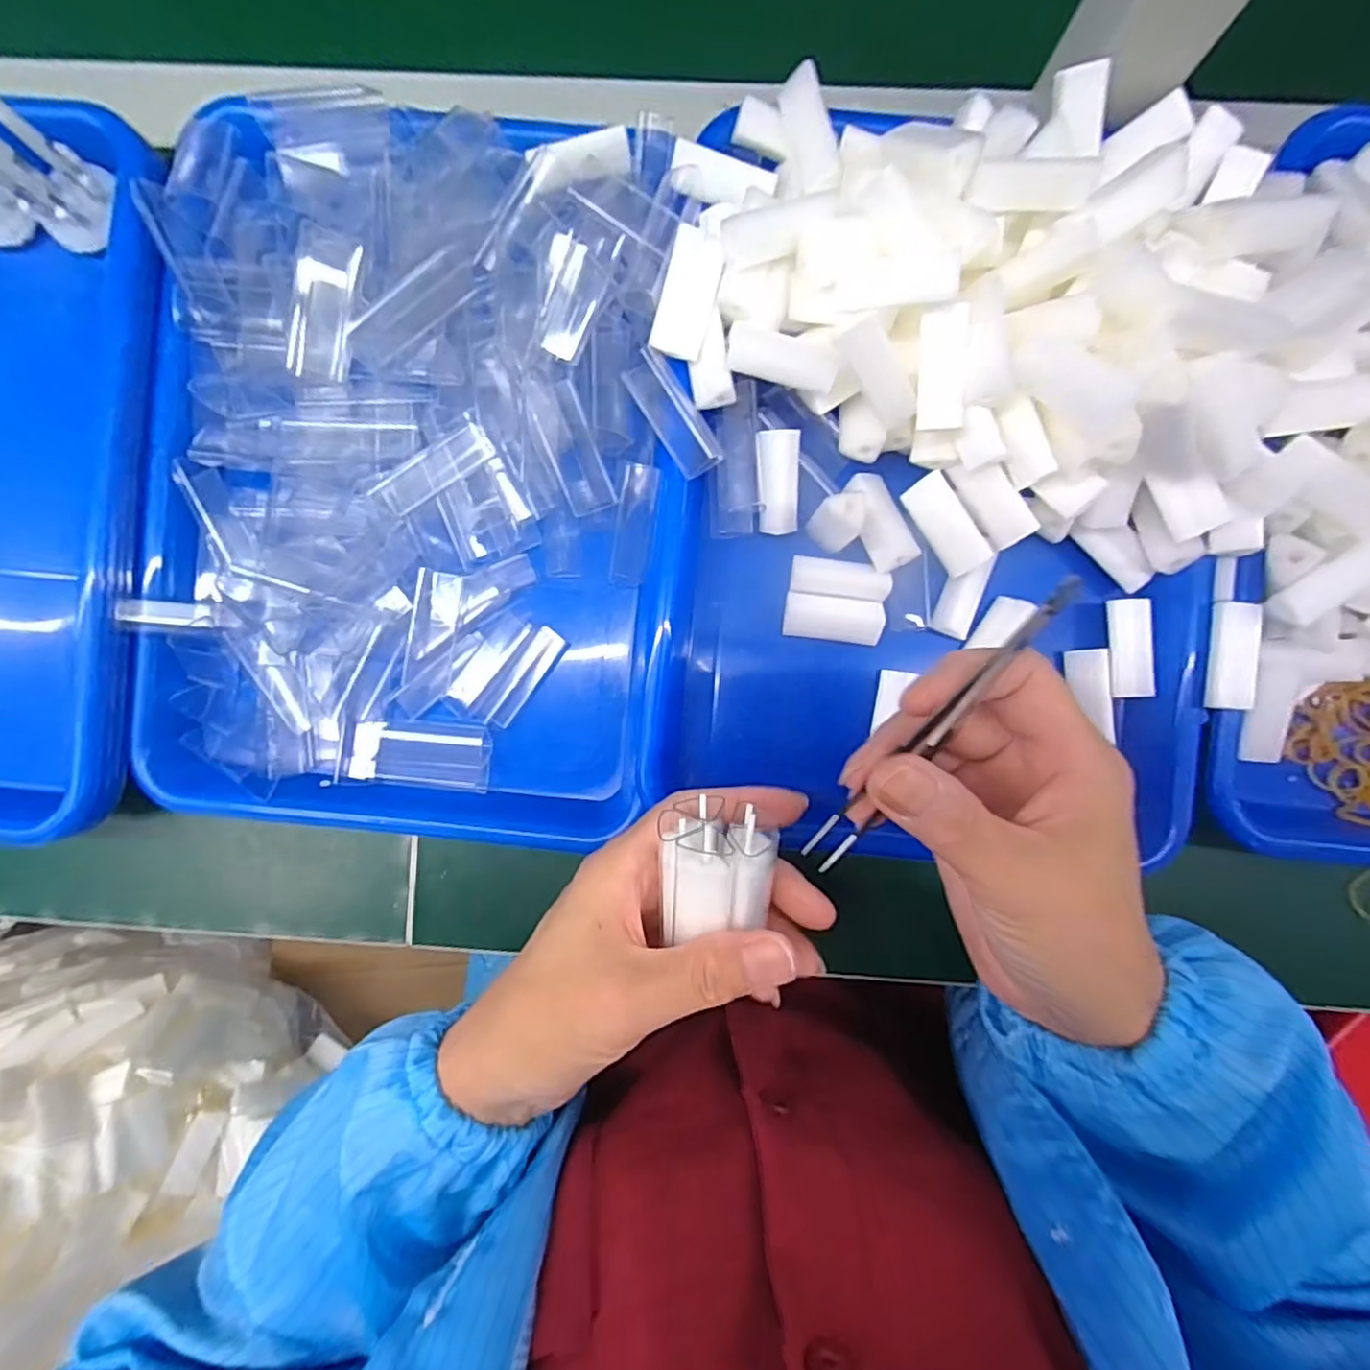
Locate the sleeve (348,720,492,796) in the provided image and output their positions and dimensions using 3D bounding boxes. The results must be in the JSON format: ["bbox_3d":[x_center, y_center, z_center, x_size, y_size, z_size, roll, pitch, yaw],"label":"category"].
[{"bbox_3d":[-0.129,0.035,0.316,0.066,0.008,0.033,4,90,1],"label":"sleeve"}]

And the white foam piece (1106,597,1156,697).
[{"bbox_3d":[0.207,-0.017,0.298,0.019,0.007,0.045,-3,93,16],"label":"white foam piece"}]

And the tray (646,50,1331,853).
[{"bbox_3d":[0.118,-0.086,0.274,0.265,0.072,0.318,2,90,1],"label":"tray"}]

